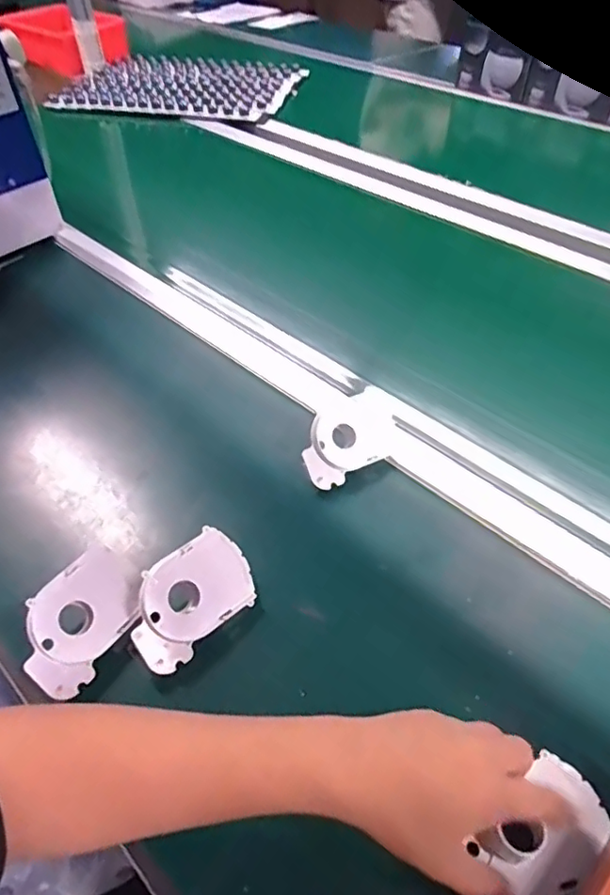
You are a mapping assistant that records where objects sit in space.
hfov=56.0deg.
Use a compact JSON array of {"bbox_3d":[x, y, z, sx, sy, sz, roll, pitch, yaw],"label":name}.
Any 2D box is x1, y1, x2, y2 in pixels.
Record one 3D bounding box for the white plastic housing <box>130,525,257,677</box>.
[{"bbox_3d":[-0.089,0.115,0.440,0.102,0.016,0.068,-38,95,-28],"label":"white plastic housing"}]

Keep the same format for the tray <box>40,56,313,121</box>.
[{"bbox_3d":[-0.262,-0.776,1.231,0.458,0.032,0.311,10,49,10],"label":"tray"}]

